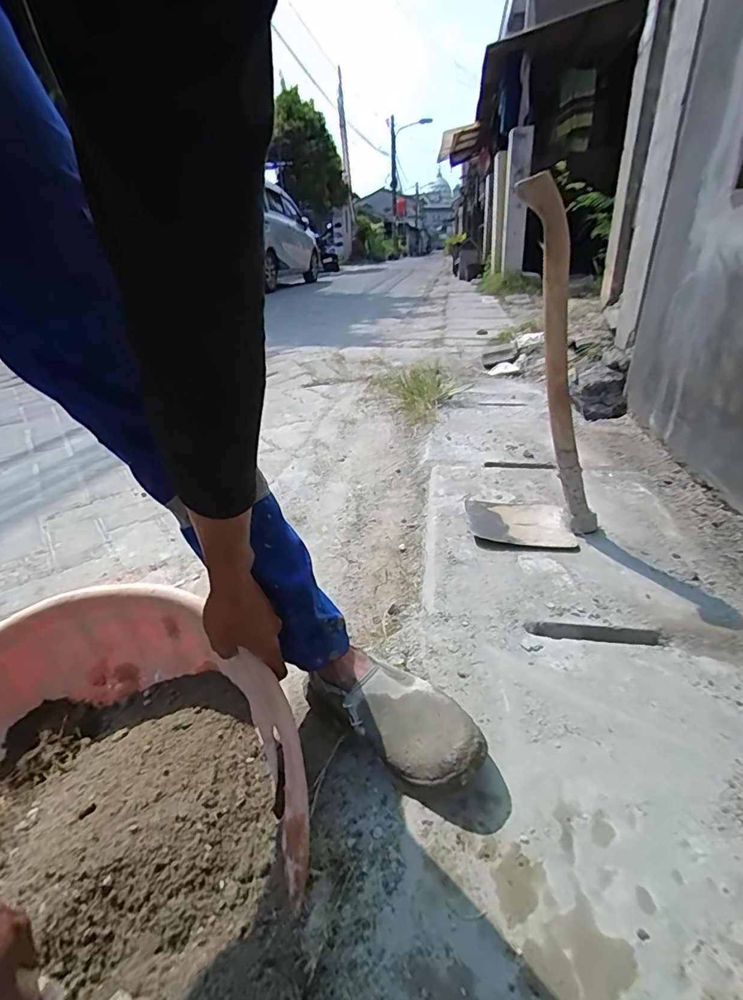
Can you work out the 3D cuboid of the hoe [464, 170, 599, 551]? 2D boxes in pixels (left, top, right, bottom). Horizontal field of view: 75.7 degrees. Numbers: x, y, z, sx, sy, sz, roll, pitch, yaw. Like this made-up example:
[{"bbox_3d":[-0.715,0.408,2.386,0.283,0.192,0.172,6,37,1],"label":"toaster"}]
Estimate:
[{"bbox_3d":[0.298,-0.203,0.836,0.227,0.590,0.180,7,29,21],"label":"hoe"}]

